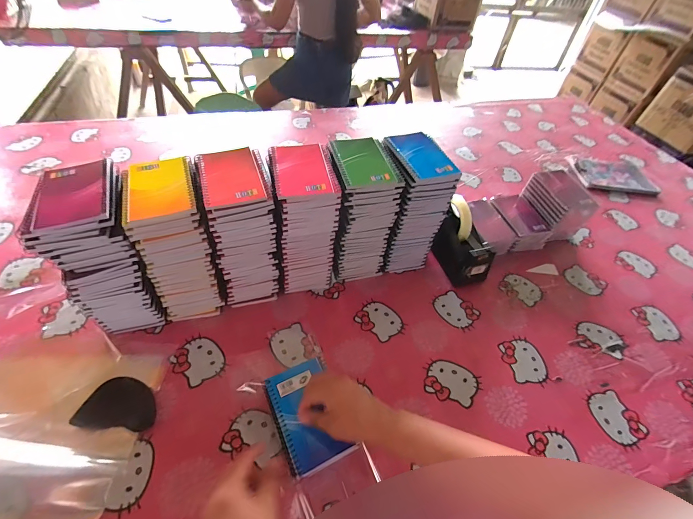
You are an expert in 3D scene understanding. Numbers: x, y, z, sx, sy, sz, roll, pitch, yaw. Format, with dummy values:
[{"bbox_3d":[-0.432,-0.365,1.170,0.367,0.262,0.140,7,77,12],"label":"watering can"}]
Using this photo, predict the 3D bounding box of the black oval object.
[{"bbox_3d":[-0.332,0.211,0.473,0.102,0.010,0.068,4,51,-3],"label":"black oval object"}]

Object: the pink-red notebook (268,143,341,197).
[{"bbox_3d":[-0.067,-0.144,0.500,0.094,0.006,0.126,-8,51,-13],"label":"pink-red notebook"}]

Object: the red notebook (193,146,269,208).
[{"bbox_3d":[-0.173,-0.123,0.474,0.081,0.009,0.124,-16,53,-18],"label":"red notebook"}]

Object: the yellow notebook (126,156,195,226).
[{"bbox_3d":[-0.263,-0.104,0.458,0.085,0.011,0.126,-14,52,-17],"label":"yellow notebook"}]

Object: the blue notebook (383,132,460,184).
[{"bbox_3d":[0.129,-0.182,0.557,0.095,0.012,0.128,-11,51,-15],"label":"blue notebook"}]

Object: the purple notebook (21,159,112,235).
[{"bbox_3d":[-0.371,-0.091,0.435,0.092,0.011,0.131,-14,52,-17],"label":"purple notebook"}]

